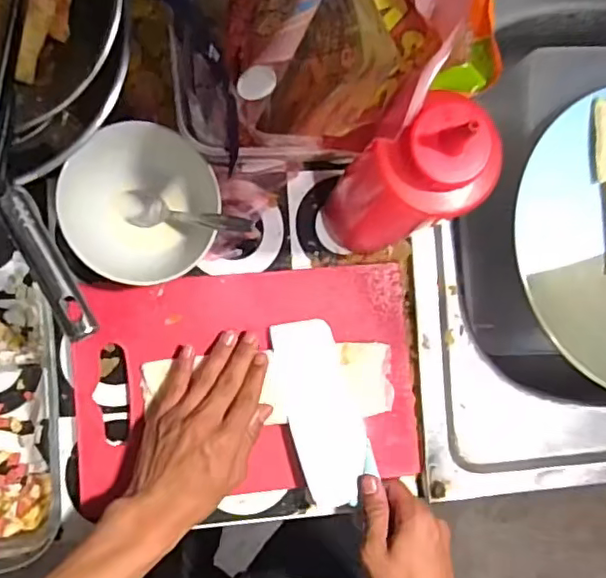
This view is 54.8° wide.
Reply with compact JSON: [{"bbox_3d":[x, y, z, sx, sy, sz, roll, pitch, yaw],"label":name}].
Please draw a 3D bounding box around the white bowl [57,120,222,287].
[{"bbox_3d":[-0.126,-0.065,0.461,0.113,0.063,0.121,0,87,-7],"label":"white bowl"}]

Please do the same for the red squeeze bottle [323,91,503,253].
[{"bbox_3d":[0.069,-0.066,0.401,0.074,0.222,0.057,-27,90,-8],"label":"red squeeze bottle"}]

